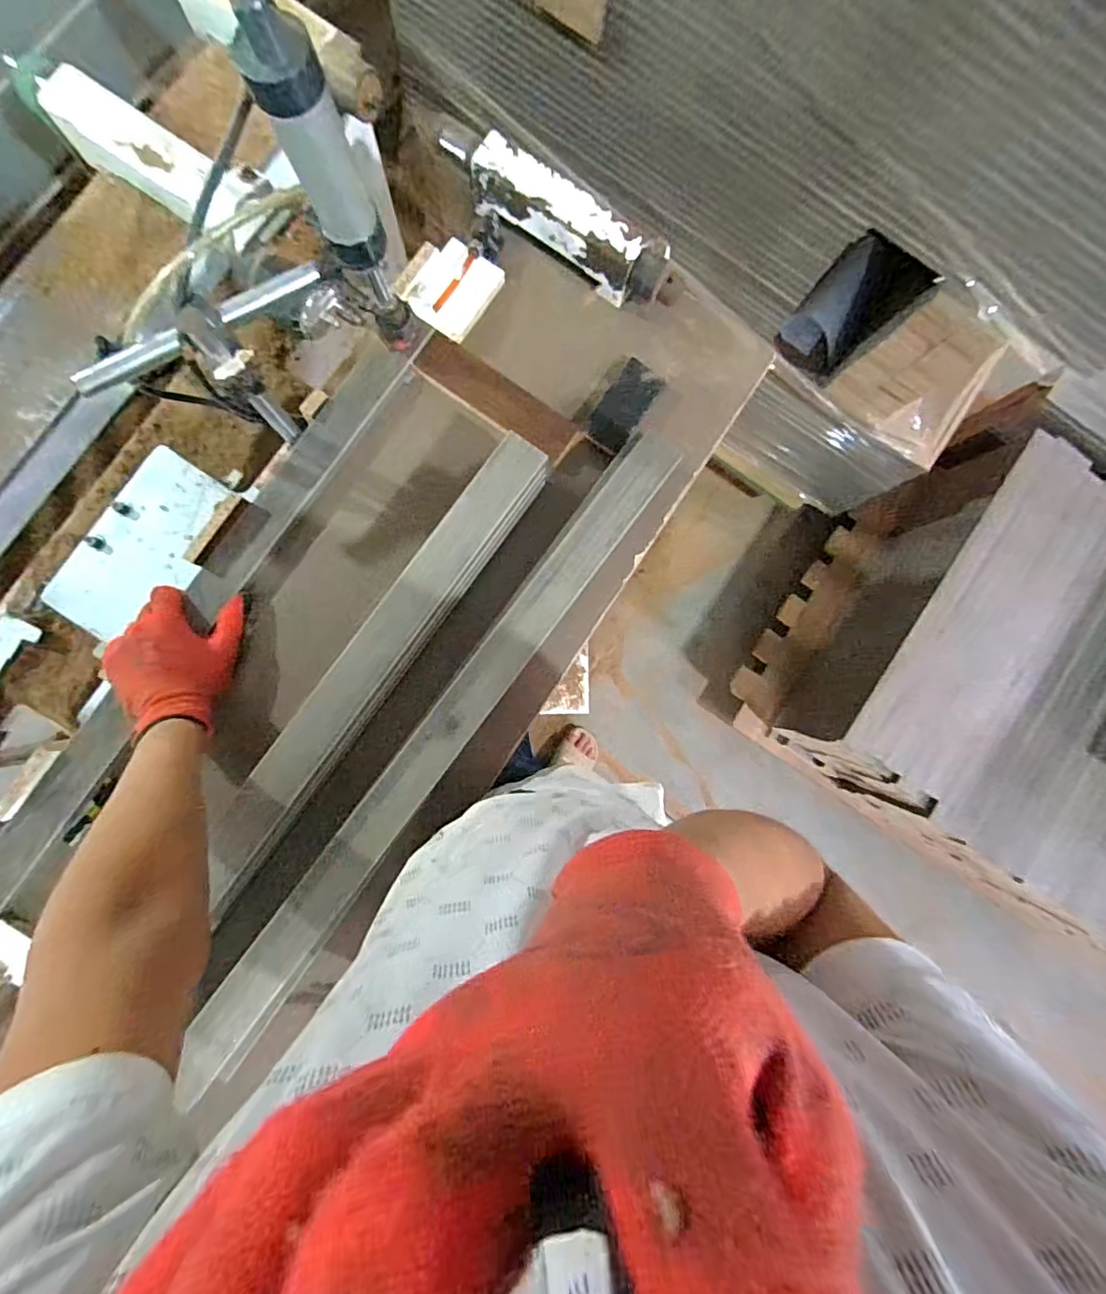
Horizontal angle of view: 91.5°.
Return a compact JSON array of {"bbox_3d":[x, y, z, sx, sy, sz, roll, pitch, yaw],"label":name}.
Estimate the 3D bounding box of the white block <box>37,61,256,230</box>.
[{"bbox_3d":[-0.429,-0.522,0.573,0.231,0.031,0.065,34,84,-1],"label":"white block"}]

